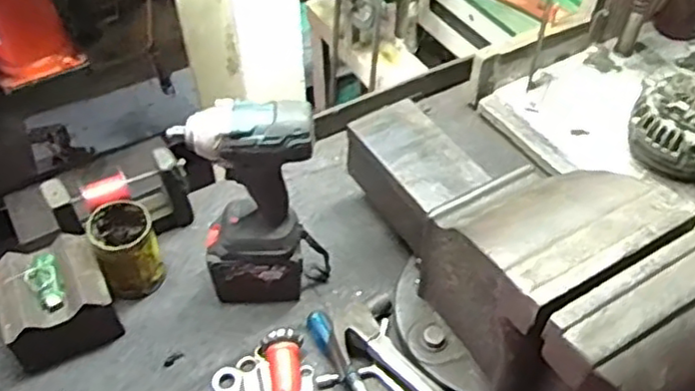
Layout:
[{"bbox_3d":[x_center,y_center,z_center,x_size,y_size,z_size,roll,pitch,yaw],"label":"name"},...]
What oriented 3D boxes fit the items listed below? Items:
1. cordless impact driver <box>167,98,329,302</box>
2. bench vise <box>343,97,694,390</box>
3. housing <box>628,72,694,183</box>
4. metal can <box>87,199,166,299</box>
[{"bbox_3d":[-0.103,0.022,0.778,0.150,0.304,0.073,-10,49,-8],"label":"cordless impact driver"},{"bbox_3d":[0.167,0.073,0.710,0.198,0.239,0.534,-33,56,-25],"label":"bench vise"},{"bbox_3d":[0.480,-0.091,0.933,0.145,0.117,0.115,19,52,16],"label":"housing"},{"bbox_3d":[-0.275,0.072,0.833,0.071,0.106,0.078,0,49,0],"label":"metal can"}]

